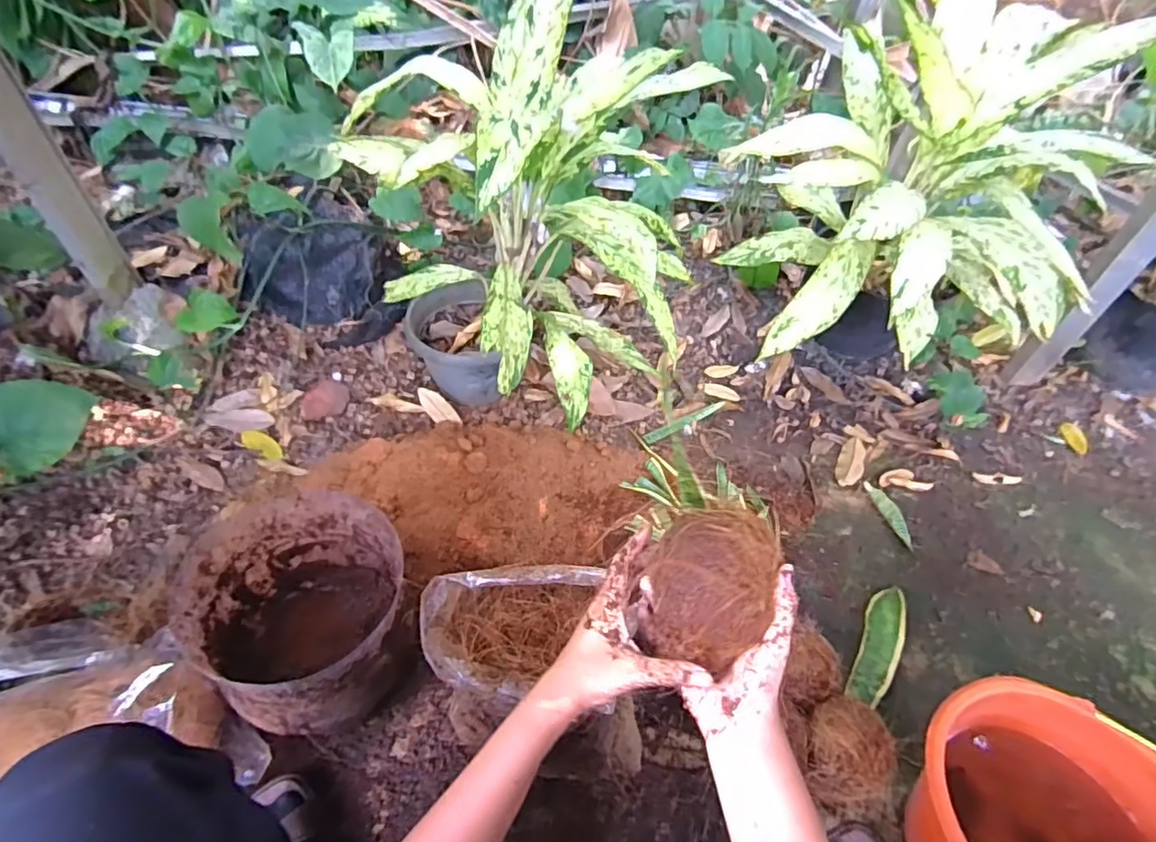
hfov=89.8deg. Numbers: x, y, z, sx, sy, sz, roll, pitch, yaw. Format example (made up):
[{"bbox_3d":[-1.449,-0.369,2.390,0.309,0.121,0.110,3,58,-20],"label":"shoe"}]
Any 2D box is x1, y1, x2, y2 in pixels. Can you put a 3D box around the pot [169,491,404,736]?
[{"bbox_3d":[-0.350,0.257,0.767,0.236,0.209,0.248,2,46,-2],"label":"pot"}]

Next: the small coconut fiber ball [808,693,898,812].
[{"bbox_3d":[0.342,0.427,0.743,0.098,0.094,0.119,14,47,10],"label":"small coconut fiber ball"}]

